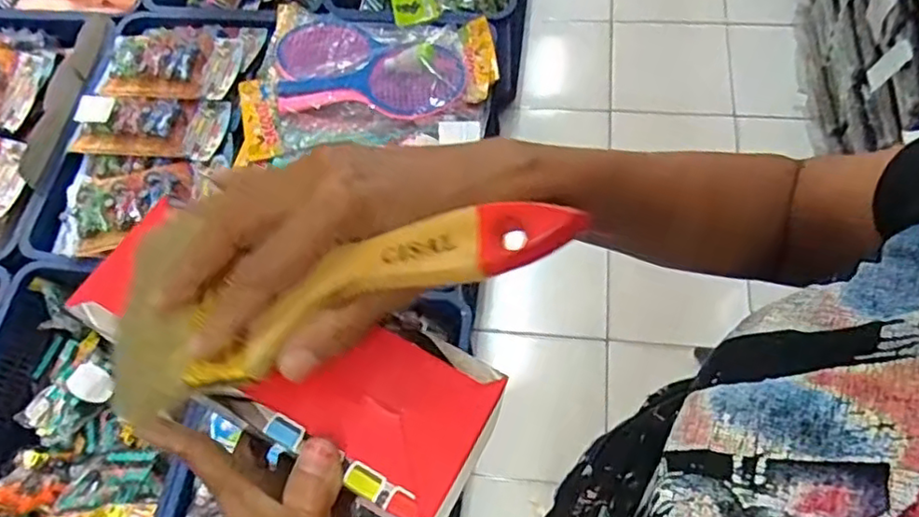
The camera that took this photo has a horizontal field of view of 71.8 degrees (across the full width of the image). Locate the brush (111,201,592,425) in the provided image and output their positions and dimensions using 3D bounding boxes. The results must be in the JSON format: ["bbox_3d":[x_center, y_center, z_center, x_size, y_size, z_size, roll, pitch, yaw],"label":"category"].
[{"bbox_3d":[-0.054,0.010,0.233,0.192,0.012,0.051,-21,63,16],"label":"brush"}]

